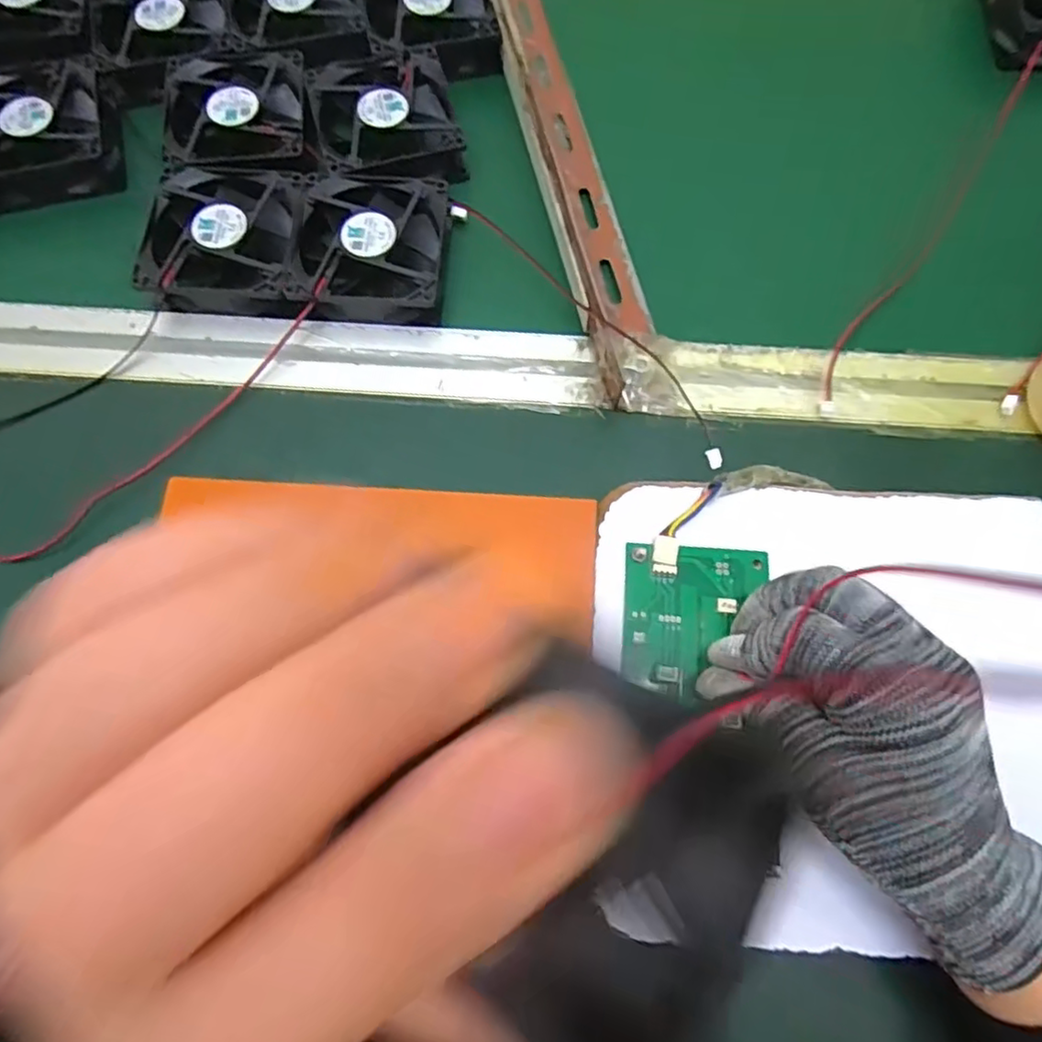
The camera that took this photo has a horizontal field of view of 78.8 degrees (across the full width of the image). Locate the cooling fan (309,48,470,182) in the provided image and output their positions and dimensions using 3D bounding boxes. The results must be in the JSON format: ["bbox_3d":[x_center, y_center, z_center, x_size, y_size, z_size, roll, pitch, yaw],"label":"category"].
[{"bbox_3d":[-0.078,-0.234,0.372,0.082,0.022,0.085,-8,70,-4],"label":"cooling fan"}]

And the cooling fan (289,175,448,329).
[{"bbox_3d":[-0.081,-0.148,0.350,0.078,0.025,0.084,2,69,0],"label":"cooling fan"}]

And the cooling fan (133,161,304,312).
[{"bbox_3d":[-0.162,-0.154,0.350,0.082,0.024,0.085,-1,70,-1],"label":"cooling fan"}]

